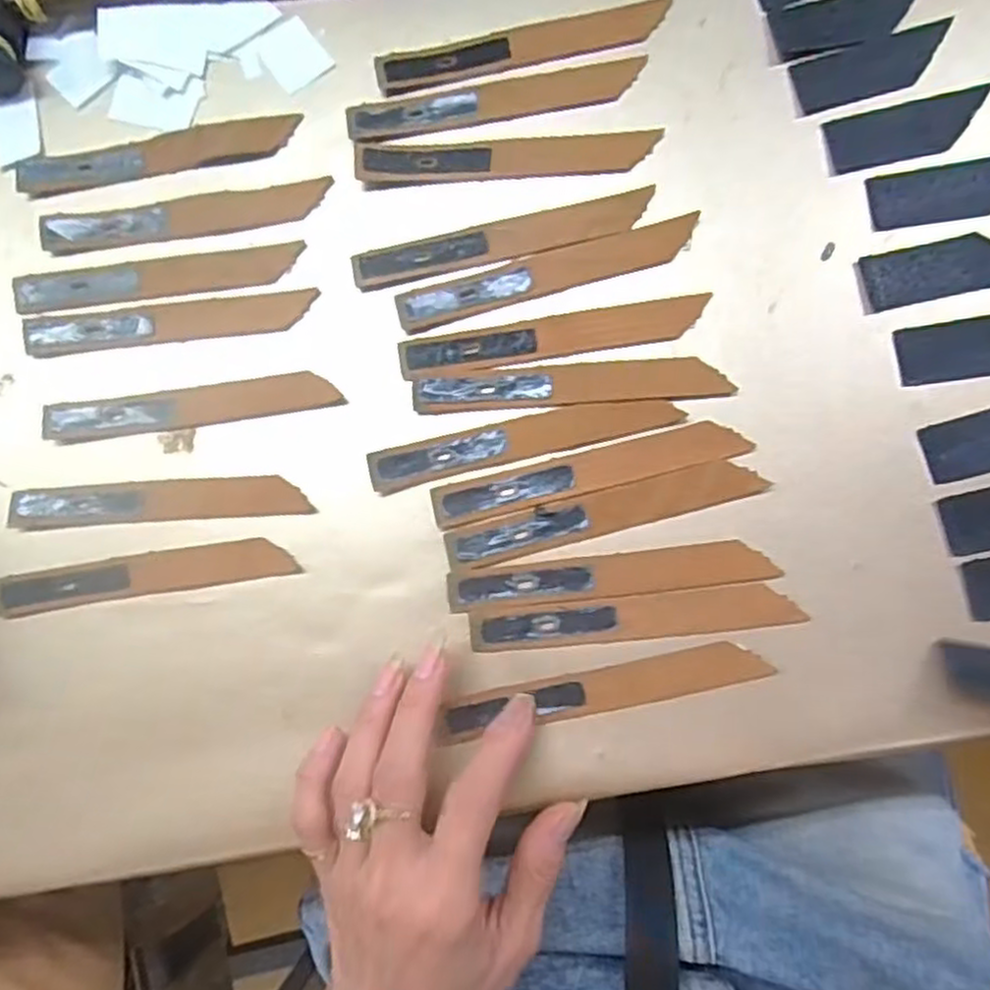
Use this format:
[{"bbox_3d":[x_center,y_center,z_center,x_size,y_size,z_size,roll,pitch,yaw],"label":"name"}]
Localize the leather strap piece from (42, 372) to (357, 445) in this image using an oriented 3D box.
[{"bbox_3d":[-0.126,-0.037,0.314,0.122,0.007,0.017,-9,84,3],"label":"leather strap piece"}]

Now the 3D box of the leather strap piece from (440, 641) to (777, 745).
[{"bbox_3d":[0.041,0.075,0.292,0.123,0.004,0.017,-12,84,5],"label":"leather strap piece"}]

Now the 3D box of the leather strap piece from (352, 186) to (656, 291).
[{"bbox_3d":[0.003,-0.105,0.311,0.124,0.004,0.016,-12,84,3],"label":"leather strap piece"}]

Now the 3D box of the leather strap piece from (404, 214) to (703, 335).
[{"bbox_3d":[0.021,-0.091,0.308,0.124,0.004,0.016,-15,84,3],"label":"leather strap piece"}]

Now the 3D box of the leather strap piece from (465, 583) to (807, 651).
[{"bbox_3d":[0.053,0.047,0.291,0.123,0.004,0.016,-7,84,3],"label":"leather strap piece"}]

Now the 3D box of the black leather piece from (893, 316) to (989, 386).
[{"bbox_3d":[0.190,-0.058,0.294,0.064,0.004,0.023,-8,84,3],"label":"black leather piece"}]

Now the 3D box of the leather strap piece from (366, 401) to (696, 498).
[{"bbox_3d":[0.011,-0.024,0.303,0.123,0.005,0.019,-14,84,3],"label":"leather strap piece"}]

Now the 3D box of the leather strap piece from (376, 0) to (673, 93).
[{"bbox_3d":[0.012,-0.188,0.318,0.122,0.004,0.017,-11,84,3],"label":"leather strap piece"}]

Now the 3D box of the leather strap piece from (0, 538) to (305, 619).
[{"bbox_3d":[-0.144,0.033,0.308,0.122,0.004,0.017,-9,84,3],"label":"leather strap piece"}]

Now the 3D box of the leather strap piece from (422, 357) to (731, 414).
[{"bbox_3d":[0.030,-0.045,0.304,0.123,0.005,0.017,-3,84,4],"label":"leather strap piece"}]

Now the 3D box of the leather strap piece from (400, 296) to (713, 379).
[{"bbox_3d":[0.023,-0.064,0.305,0.123,0.004,0.017,-9,84,3],"label":"leather strap piece"}]

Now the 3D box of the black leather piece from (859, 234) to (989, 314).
[{"bbox_3d":[0.178,-0.089,0.296,0.063,0.004,0.022,-12,84,3],"label":"black leather piece"}]

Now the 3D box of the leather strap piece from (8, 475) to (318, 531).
[{"bbox_3d":[-0.138,0.003,0.310,0.122,0.006,0.016,-4,84,4],"label":"leather strap piece"}]

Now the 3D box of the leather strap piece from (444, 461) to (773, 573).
[{"bbox_3d":[0.042,0.007,0.297,0.124,0.004,0.018,-16,84,3],"label":"leather strap piece"}]

